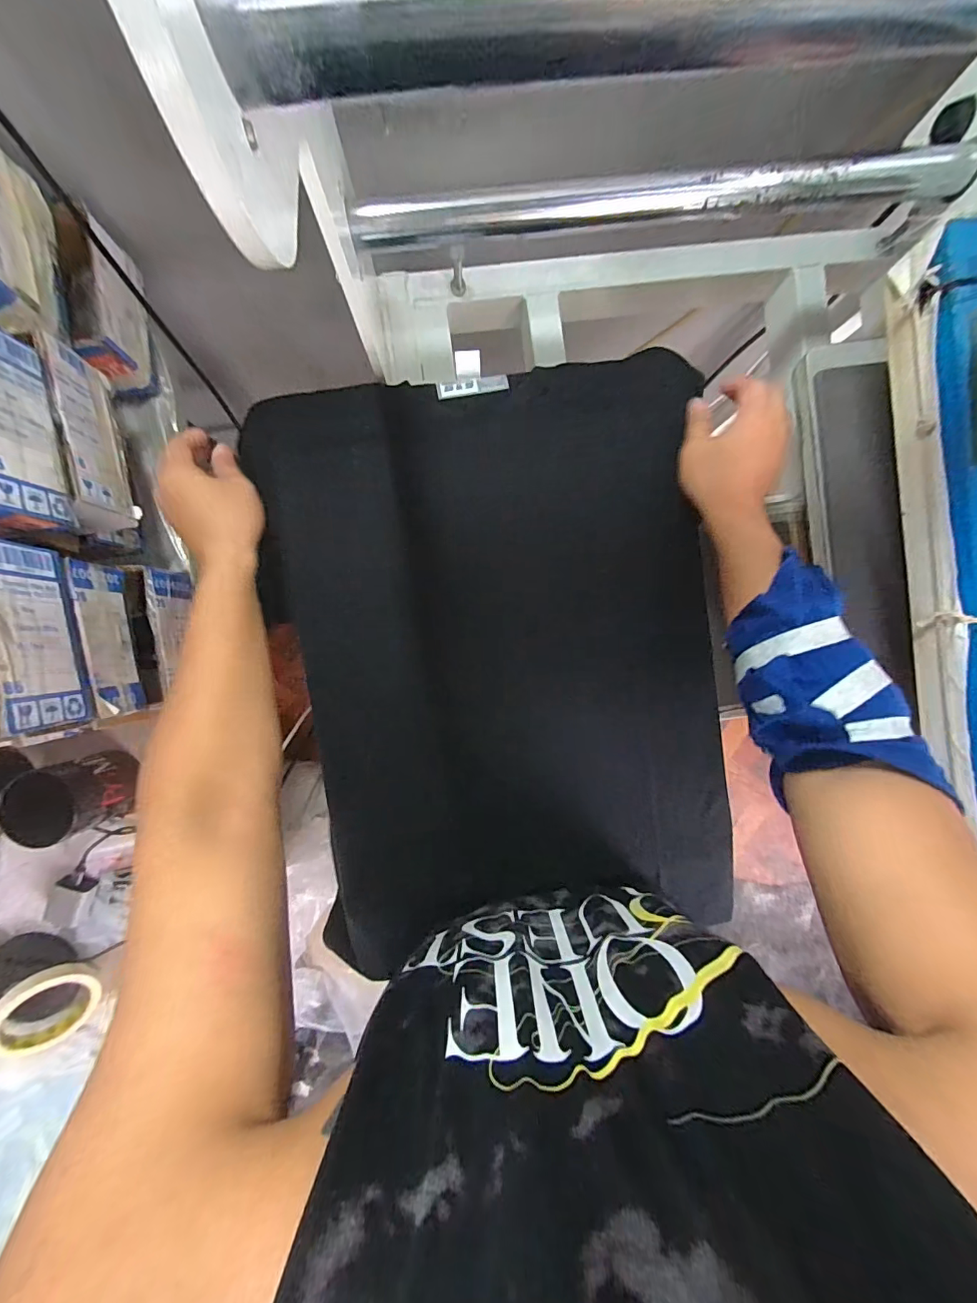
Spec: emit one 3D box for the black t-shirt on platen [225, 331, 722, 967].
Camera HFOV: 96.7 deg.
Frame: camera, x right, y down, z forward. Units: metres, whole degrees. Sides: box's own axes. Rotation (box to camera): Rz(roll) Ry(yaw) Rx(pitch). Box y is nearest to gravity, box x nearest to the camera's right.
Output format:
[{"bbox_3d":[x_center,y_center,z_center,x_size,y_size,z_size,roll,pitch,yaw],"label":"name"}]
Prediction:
[{"bbox_3d":[0.018,0.006,0.448,0.415,0.057,0.544,-8,92,-2],"label":"black t-shirt on platen"}]

